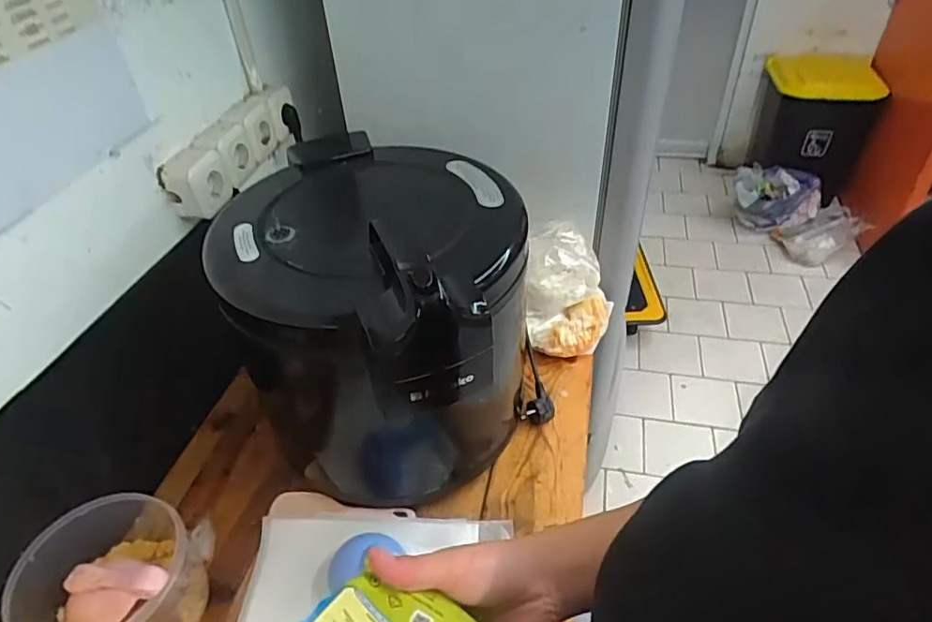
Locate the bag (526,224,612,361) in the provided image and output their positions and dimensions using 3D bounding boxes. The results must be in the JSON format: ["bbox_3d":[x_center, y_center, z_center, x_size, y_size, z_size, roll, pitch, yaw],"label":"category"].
[{"bbox_3d":[0.174,-0.036,0.968,0.148,0.158,0.161,3,41,8],"label":"bag"}]

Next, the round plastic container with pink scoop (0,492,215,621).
[{"bbox_3d":[-0.391,0.309,0.664,0.173,0.126,0.197,28,50,32],"label":"round plastic container with pink scoop"}]

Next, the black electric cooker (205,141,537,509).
[{"bbox_3d":[-0.101,0.010,0.783,0.352,0.368,0.390,5,42,10],"label":"black electric cooker"}]

